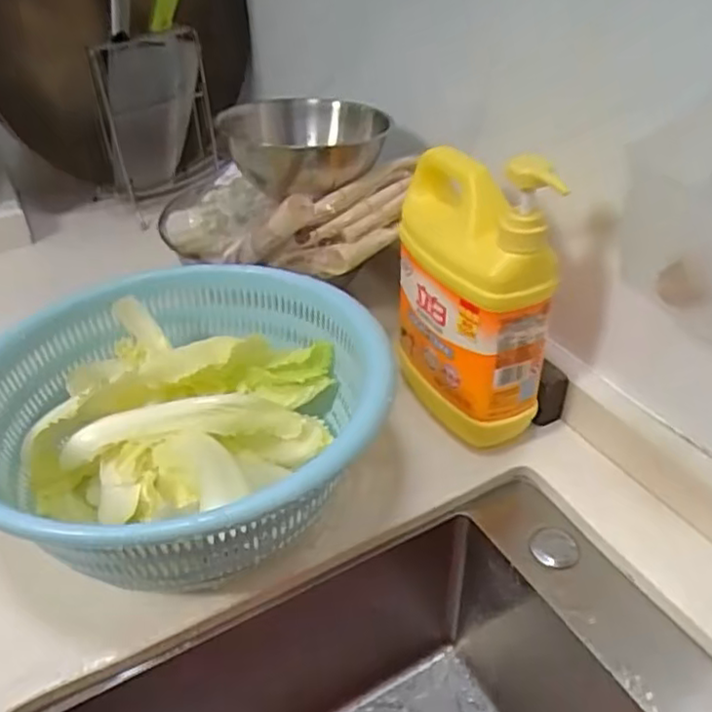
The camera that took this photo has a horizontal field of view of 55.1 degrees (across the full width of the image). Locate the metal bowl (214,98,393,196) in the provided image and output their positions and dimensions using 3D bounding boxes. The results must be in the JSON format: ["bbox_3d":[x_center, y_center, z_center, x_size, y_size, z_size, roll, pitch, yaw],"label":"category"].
[{"bbox_3d":[-0.046,-0.211,0.676,0.148,0.055,0.176,-13,38,-13],"label":"metal bowl"}]

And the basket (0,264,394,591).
[{"bbox_3d":[-0.127,0.061,0.521,0.266,0.136,0.294,-10,38,-9],"label":"basket"}]

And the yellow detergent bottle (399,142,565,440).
[{"bbox_3d":[0.090,-0.048,0.557,0.079,0.252,0.137,-11,38,-11],"label":"yellow detergent bottle"}]

